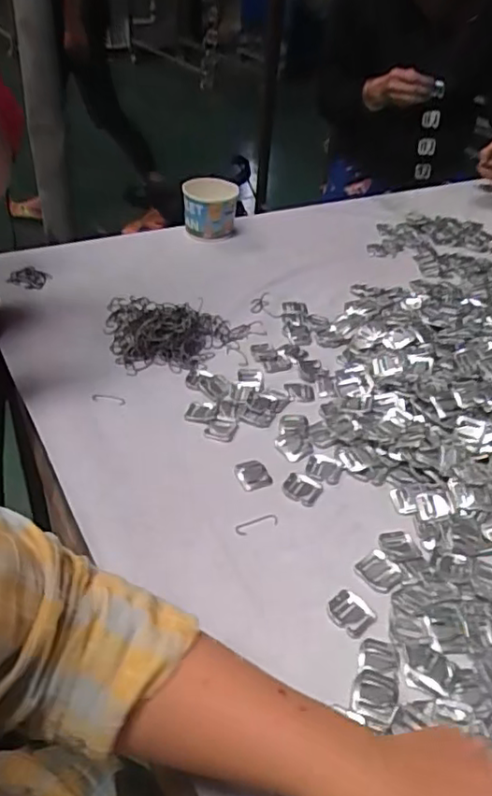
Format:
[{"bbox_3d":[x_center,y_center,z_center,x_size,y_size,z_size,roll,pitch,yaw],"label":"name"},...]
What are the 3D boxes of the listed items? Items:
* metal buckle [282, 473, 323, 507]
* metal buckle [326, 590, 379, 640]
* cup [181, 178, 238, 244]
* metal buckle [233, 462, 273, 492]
[{"bbox_3d":[0.056,0.089,0.601,0.036,0.004,0.032,21,43,17],"label":"metal buckle"},{"bbox_3d":[0.085,0.174,0.497,0.036,0.005,0.030,33,48,29],"label":"metal buckle"},{"bbox_3d":[-0.060,-0.315,1.016,0.089,0.078,0.091,4,41,0],"label":"cup"},{"bbox_3d":[0.007,0.077,0.611,0.031,0.004,0.034,-16,45,-22],"label":"metal buckle"}]

